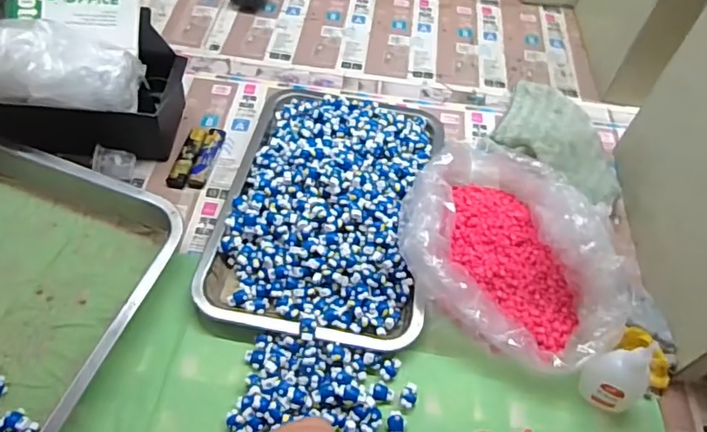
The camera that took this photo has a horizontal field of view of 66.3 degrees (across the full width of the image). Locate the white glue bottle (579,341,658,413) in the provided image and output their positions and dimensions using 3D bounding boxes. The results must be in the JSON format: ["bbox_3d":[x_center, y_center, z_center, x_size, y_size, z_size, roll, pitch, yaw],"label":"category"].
[{"bbox_3d":[0.214,0.127,0.432,0.035,0.078,0.042,-26,57,-22],"label":"white glue bottle"}]

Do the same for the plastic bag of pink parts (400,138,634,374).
[{"bbox_3d":[0.136,0.024,0.500,0.167,0.088,0.237,-17,54,-16],"label":"plastic bag of pink parts"}]

